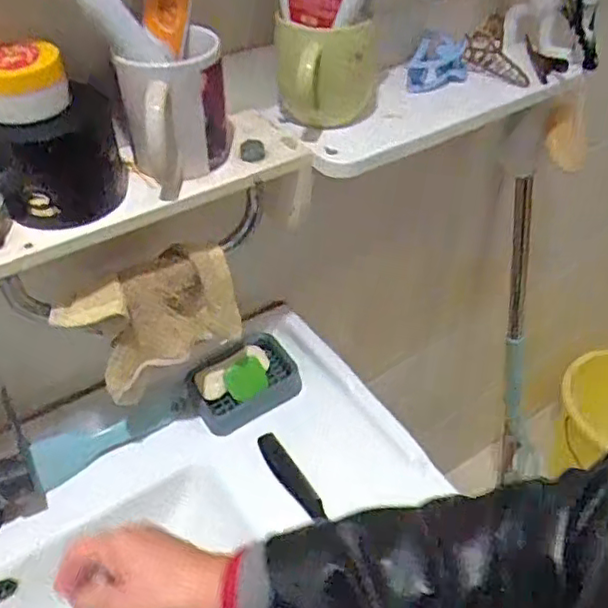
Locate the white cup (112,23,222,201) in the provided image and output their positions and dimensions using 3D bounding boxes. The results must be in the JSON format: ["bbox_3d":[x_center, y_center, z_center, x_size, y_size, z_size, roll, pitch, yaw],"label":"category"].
[{"bbox_3d":[-0.098,-0.141,0.478,0.075,0.093,0.099,-8,45,-9],"label":"white cup"}]

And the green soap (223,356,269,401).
[{"bbox_3d":[-0.064,0.083,0.698,0.044,0.042,0.012,-23,4,-5],"label":"green soap"}]

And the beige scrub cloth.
[{"bbox_3d":[-0.133,0.016,0.566,0.150,0.116,0.039,-27,52,-26],"label":"beige scrub cloth"}]

